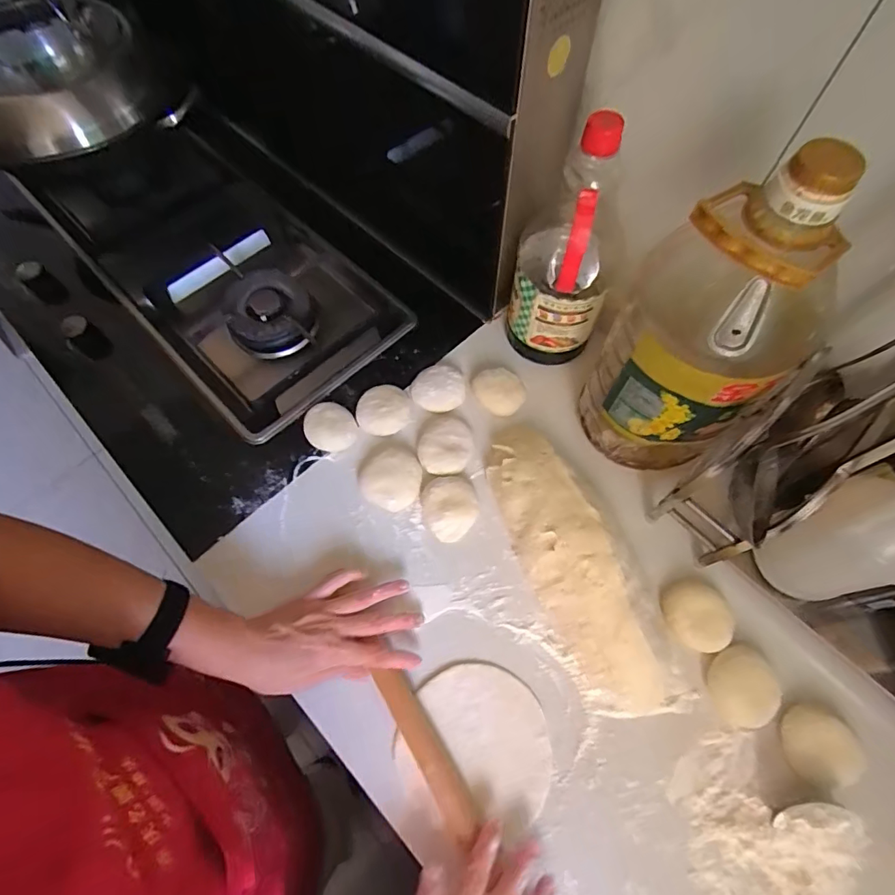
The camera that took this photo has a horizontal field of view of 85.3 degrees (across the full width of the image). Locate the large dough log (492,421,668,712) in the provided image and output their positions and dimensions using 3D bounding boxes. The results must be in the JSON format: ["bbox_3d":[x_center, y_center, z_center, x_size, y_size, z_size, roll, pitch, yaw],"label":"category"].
[{"bbox_3d":[0.124,0.116,0.516,0.082,0.063,0.315,-18,66,-8],"label":"large dough log"}]

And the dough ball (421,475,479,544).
[{"bbox_3d":[0.003,0.068,0.562,0.063,0.027,0.073,-12,66,-4],"label":"dough ball"}]

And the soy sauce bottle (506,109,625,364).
[{"bbox_3d":[0.129,-0.209,0.536,0.102,0.277,0.089,11,65,6],"label":"soy sauce bottle"}]

